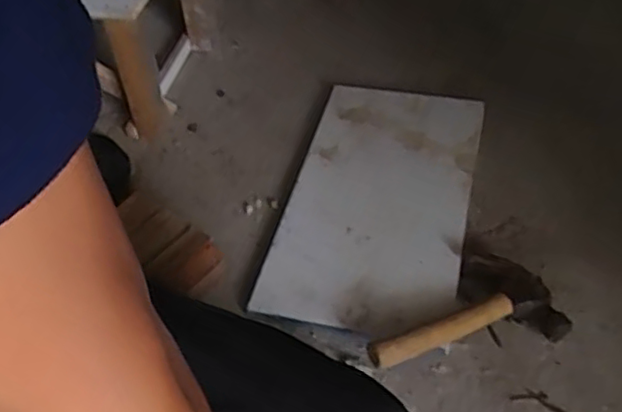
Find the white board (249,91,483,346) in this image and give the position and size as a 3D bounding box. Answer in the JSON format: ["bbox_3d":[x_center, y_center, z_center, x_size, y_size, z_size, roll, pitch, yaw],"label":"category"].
[{"bbox_3d":[0.085,-0.011,0.806,0.220,0.019,0.405,11,52,11],"label":"white board"}]

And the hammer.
[{"bbox_3d":[0.151,0.107,0.683,0.214,0.062,0.117,-13,46,-9],"label":"hammer"}]

